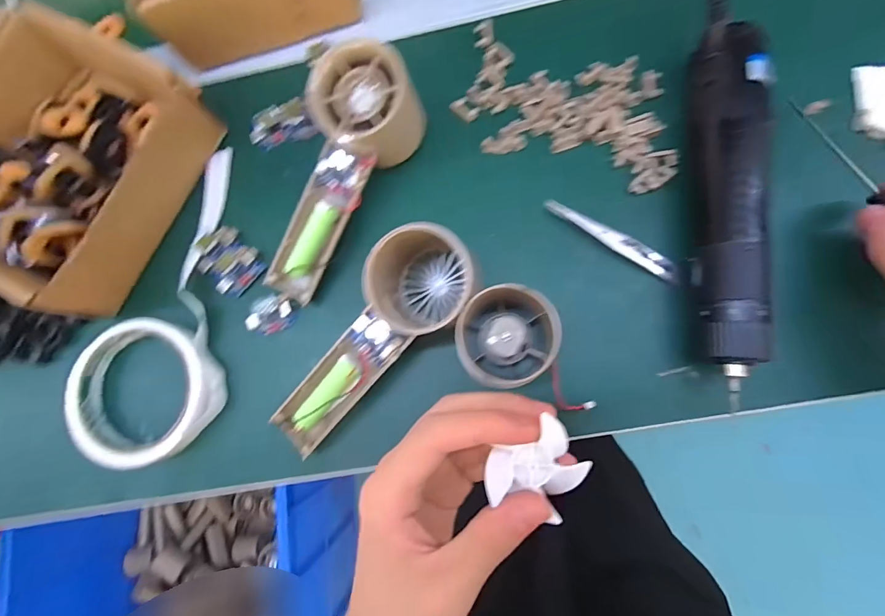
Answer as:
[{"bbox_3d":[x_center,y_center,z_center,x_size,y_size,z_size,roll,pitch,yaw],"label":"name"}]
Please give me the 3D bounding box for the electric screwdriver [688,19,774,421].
[{"bbox_3d":[0.165,-0.062,0.239,0.031,0.036,0.213,2,80,6],"label":"electric screwdriver"}]

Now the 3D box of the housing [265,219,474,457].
[{"bbox_3d":[-0.041,0.021,0.252,0.056,0.055,0.159,41,102,7],"label":"housing"}]

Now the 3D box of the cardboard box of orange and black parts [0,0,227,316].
[{"bbox_3d":[-0.257,-0.103,0.277,0.155,0.051,0.182,24,83,9],"label":"cardboard box of orange and black parts"}]

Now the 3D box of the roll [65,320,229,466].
[{"bbox_3d":[-0.196,0.055,0.269,0.099,0.022,0.091,-1,80,5],"label":"roll"}]

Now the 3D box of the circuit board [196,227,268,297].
[{"bbox_3d":[-0.148,-0.032,0.284,0.036,0.008,0.045,-44,79,-3],"label":"circuit board"}]

